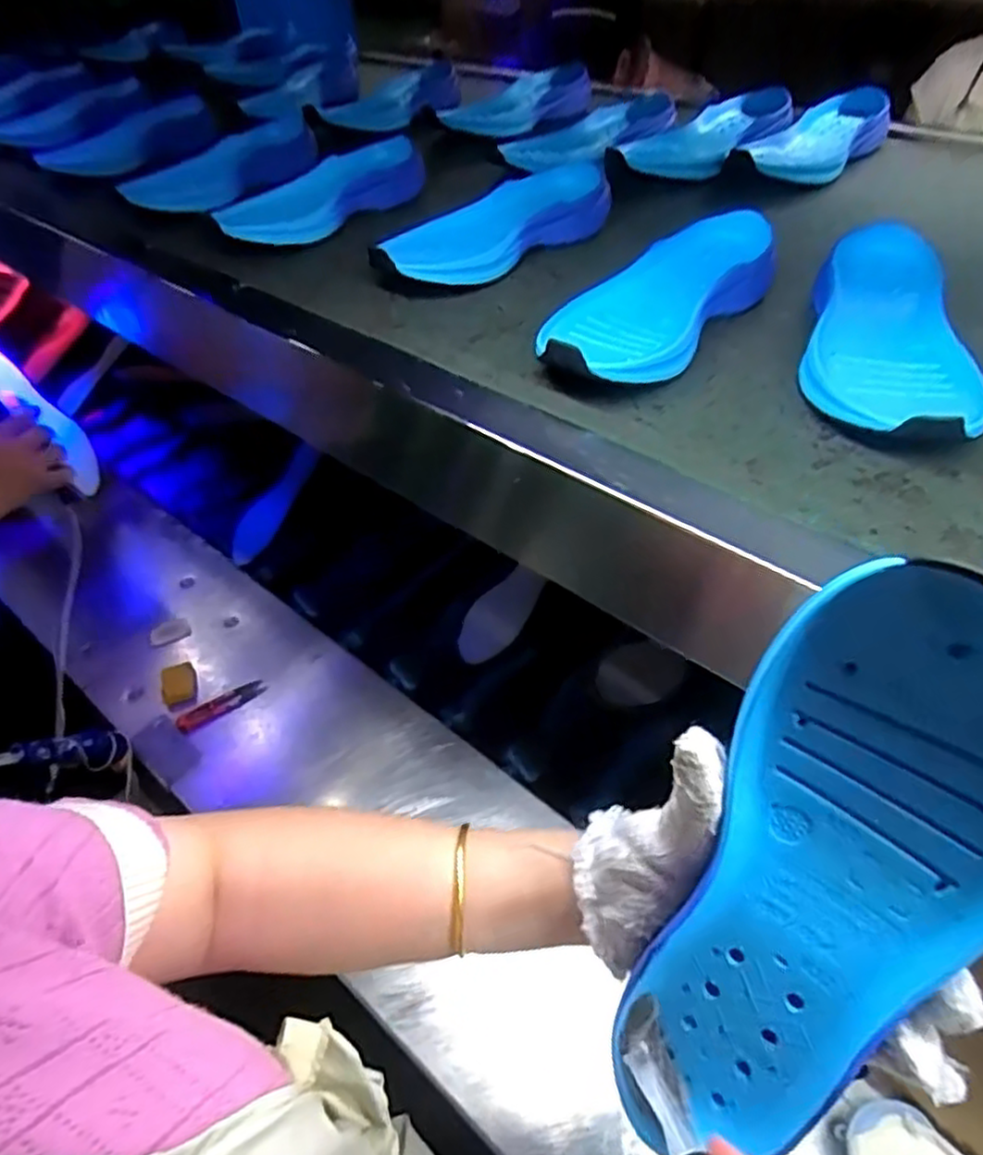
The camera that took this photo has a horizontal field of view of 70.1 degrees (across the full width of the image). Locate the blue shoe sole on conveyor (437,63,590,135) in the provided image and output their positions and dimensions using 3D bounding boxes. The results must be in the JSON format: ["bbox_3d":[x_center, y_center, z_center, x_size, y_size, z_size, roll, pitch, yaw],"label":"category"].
[{"bbox_3d":[0.046,-0.633,0.933,0.222,0.050,0.059,-27,55,-26],"label":"blue shoe sole on conveyor"}]

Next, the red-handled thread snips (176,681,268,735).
[{"bbox_3d":[-0.307,0.145,0.796,0.099,0.012,0.026,-30,56,-27],"label":"red-handled thread snips"}]

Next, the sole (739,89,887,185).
[{"bbox_3d":[0.347,-0.470,0.745,0.093,0.044,0.230,28,53,26],"label":"sole"}]

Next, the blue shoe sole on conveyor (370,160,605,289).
[{"bbox_3d":[0.006,-0.301,0.597,0.241,0.040,0.094,-26,50,-21],"label":"blue shoe sole on conveyor"}]

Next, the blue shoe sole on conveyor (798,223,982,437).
[{"bbox_3d":[0.250,-0.153,0.443,0.088,0.049,0.223,12,47,13],"label":"blue shoe sole on conveyor"}]

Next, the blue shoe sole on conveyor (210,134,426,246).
[{"bbox_3d":[-0.167,-0.376,0.677,0.111,0.040,0.237,28,53,26],"label":"blue shoe sole on conveyor"}]

